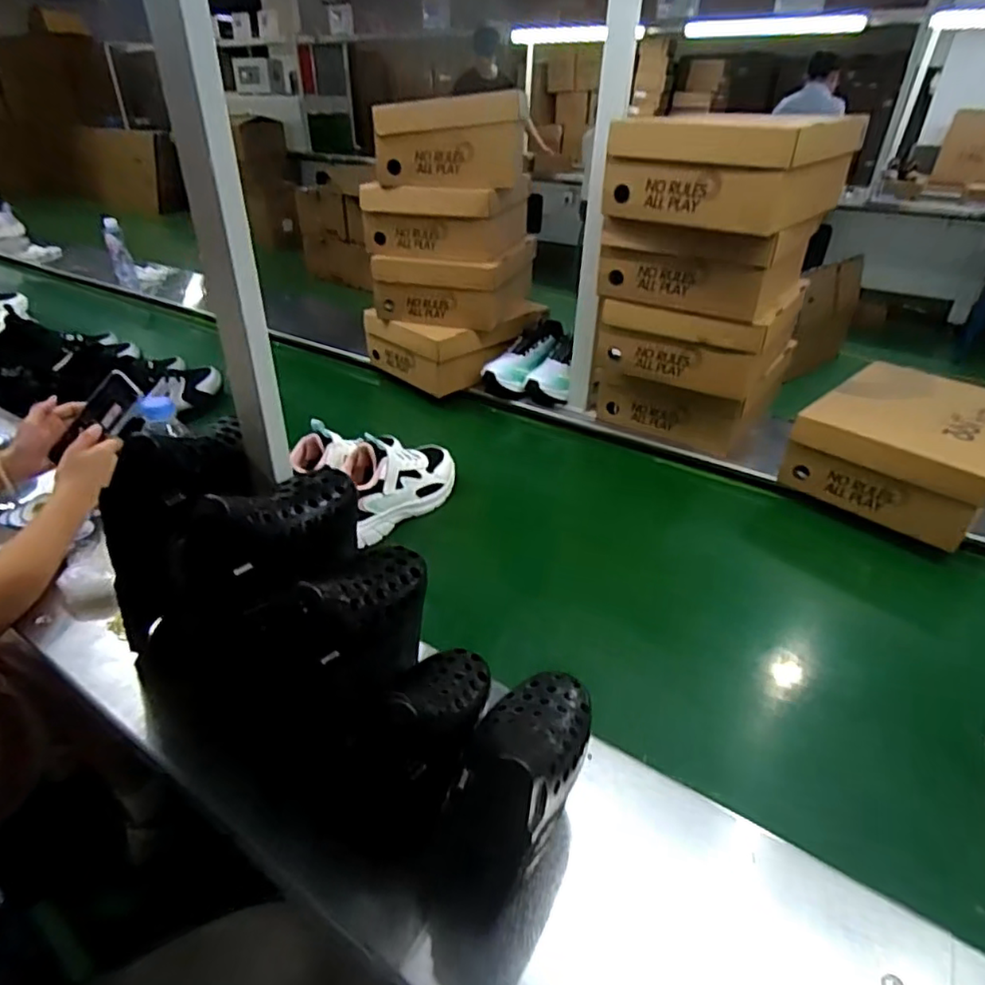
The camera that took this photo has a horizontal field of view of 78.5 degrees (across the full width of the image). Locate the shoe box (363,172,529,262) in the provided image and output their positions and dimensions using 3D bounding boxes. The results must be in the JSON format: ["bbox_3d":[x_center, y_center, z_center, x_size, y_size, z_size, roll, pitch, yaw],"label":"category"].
[{"bbox_3d":[-0.078,-0.536,1.164,0.256,0.113,0.247,9,34,12],"label":"shoe box"}]

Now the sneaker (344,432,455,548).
[{"bbox_3d":[-0.134,-0.029,0.863,0.085,0.114,0.212,24,39,31],"label":"sneaker"}]

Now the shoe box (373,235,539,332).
[{"bbox_3d":[-0.071,-0.431,1.212,0.257,0.115,0.256,9,34,12],"label":"shoe box"}]

